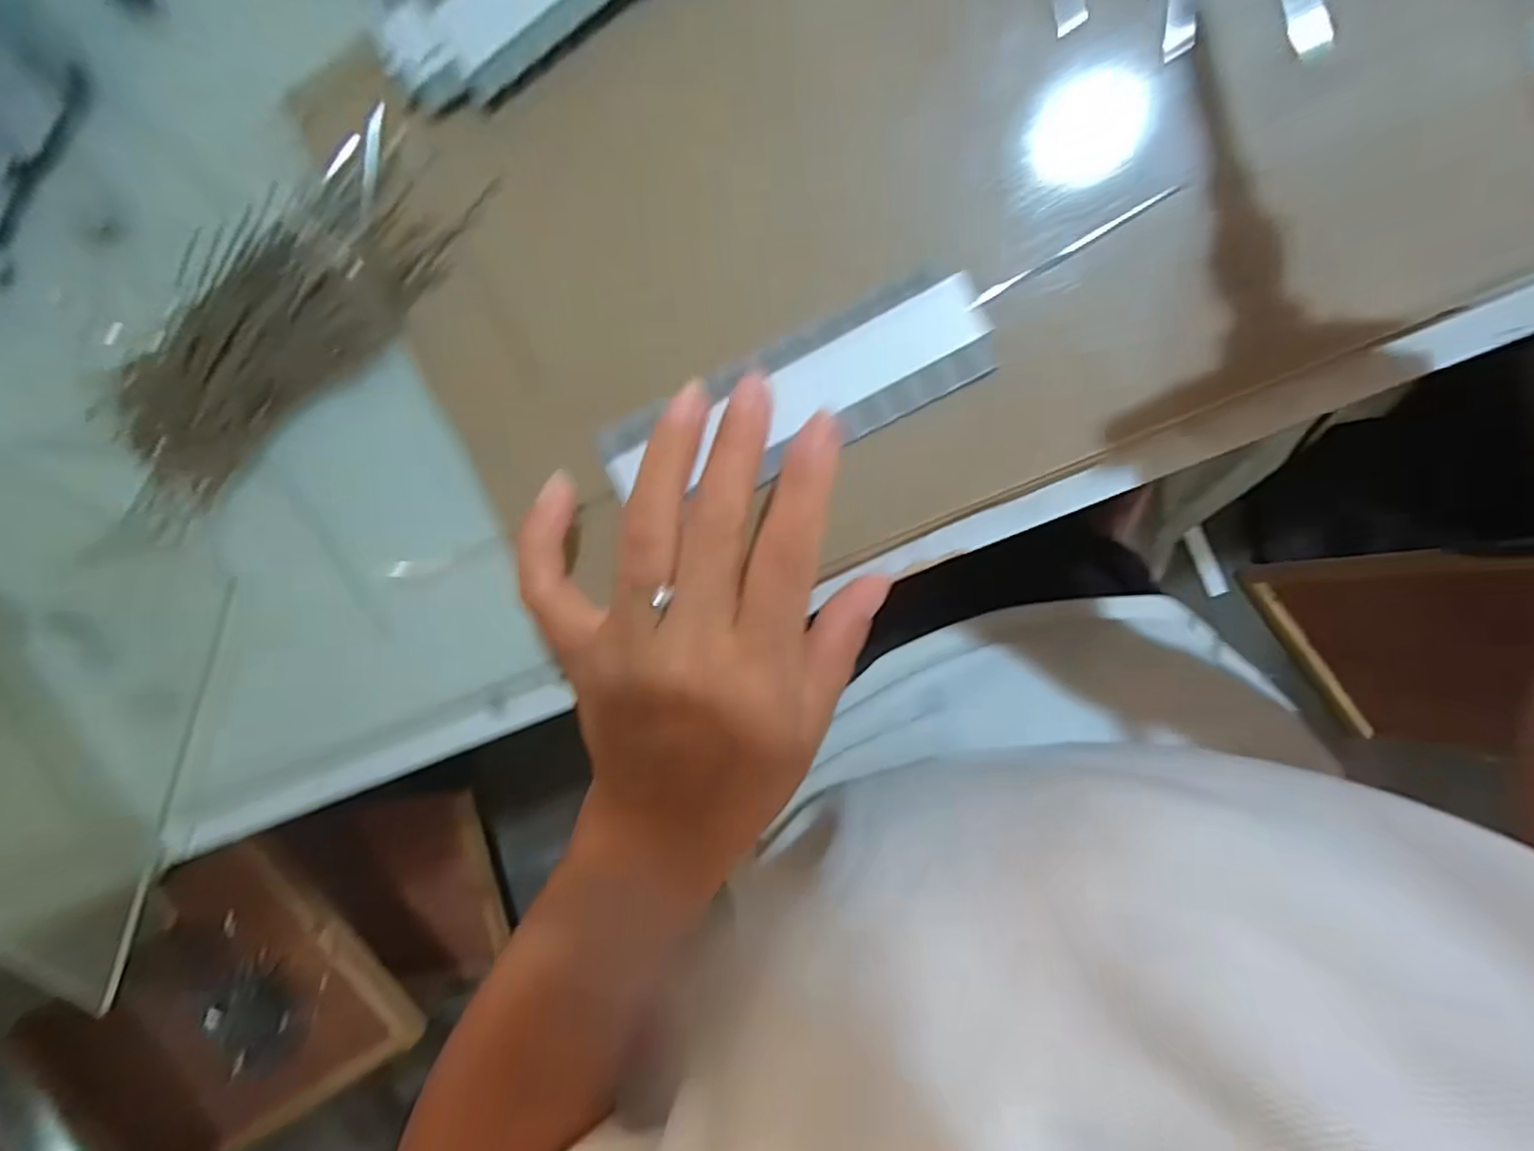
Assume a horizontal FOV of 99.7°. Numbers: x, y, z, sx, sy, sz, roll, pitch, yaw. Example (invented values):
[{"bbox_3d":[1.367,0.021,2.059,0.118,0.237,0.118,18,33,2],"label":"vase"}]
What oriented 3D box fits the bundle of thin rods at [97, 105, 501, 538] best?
[{"bbox_3d":[-0.173,-0.086,0.222,0.162,0.009,0.055,-36,93,11],"label":"bundle of thin rods"}]

